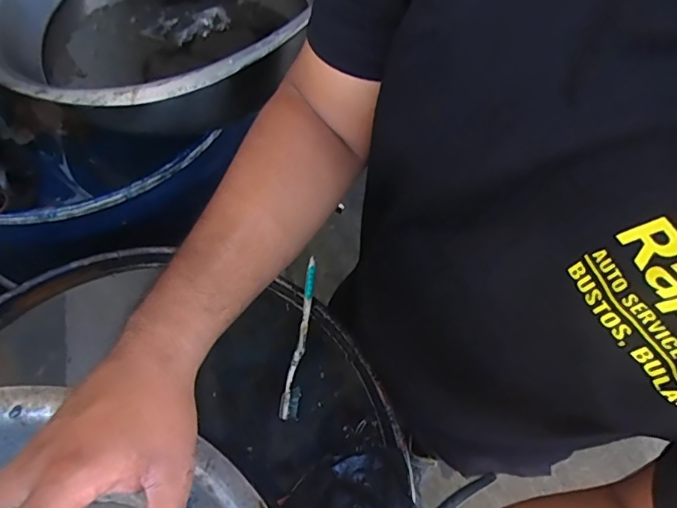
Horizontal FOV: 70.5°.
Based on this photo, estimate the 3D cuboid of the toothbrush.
[{"bbox_3d":[-0.042,0.093,0.534,0.020,0.013,0.176,9,79,2],"label":"toothbrush"}]

